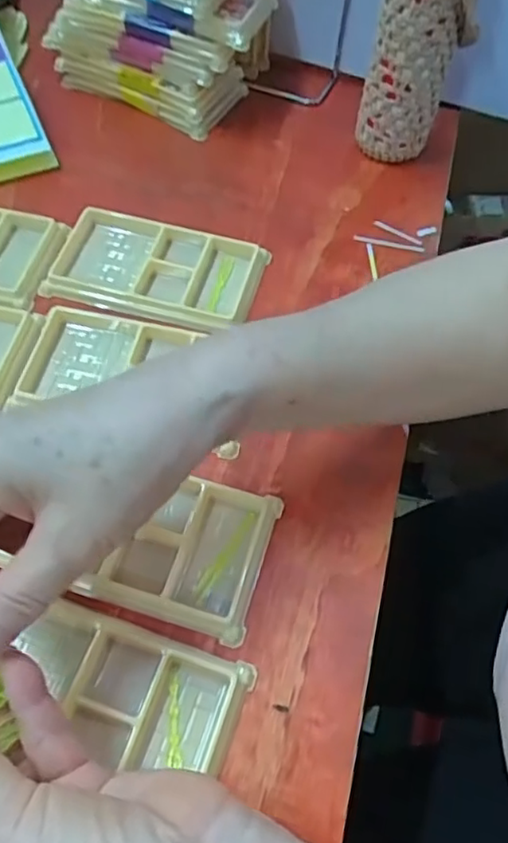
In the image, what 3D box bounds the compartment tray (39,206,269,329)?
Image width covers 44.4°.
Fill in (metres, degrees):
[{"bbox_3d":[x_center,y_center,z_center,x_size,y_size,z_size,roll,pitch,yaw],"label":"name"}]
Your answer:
[{"bbox_3d":[-0.069,-0.103,0.421,0.141,0.013,0.075,14,60,5],"label":"compartment tray"}]

